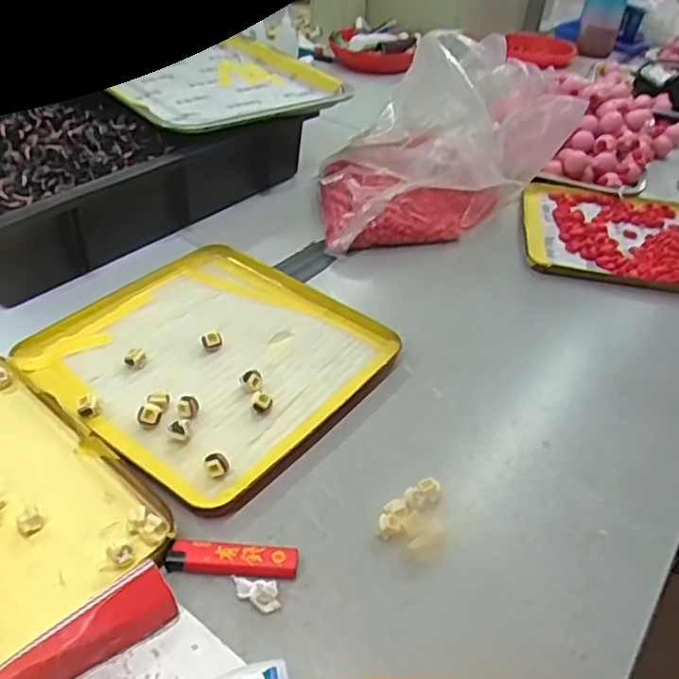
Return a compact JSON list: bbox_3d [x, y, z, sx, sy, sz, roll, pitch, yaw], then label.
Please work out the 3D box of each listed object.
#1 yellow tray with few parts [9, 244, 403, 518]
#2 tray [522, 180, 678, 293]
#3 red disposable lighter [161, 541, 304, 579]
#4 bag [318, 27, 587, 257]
[{"bbox_3d":[-0.107,0.011,0.537,0.245,0.018,0.240,27,44,26],"label":"yellow tray with few parts"},{"bbox_3d":[0.346,-0.120,0.752,0.244,0.031,0.235,9,39,6],"label":"tray"},{"bbox_3d":[-0.065,0.136,0.394,0.079,0.008,0.021,2,39,-2],"label":"red disposable lighter"},{"bbox_3d":[0.101,-0.226,0.722,0.251,0.170,0.164,-8,40,-14],"label":"bag"}]

